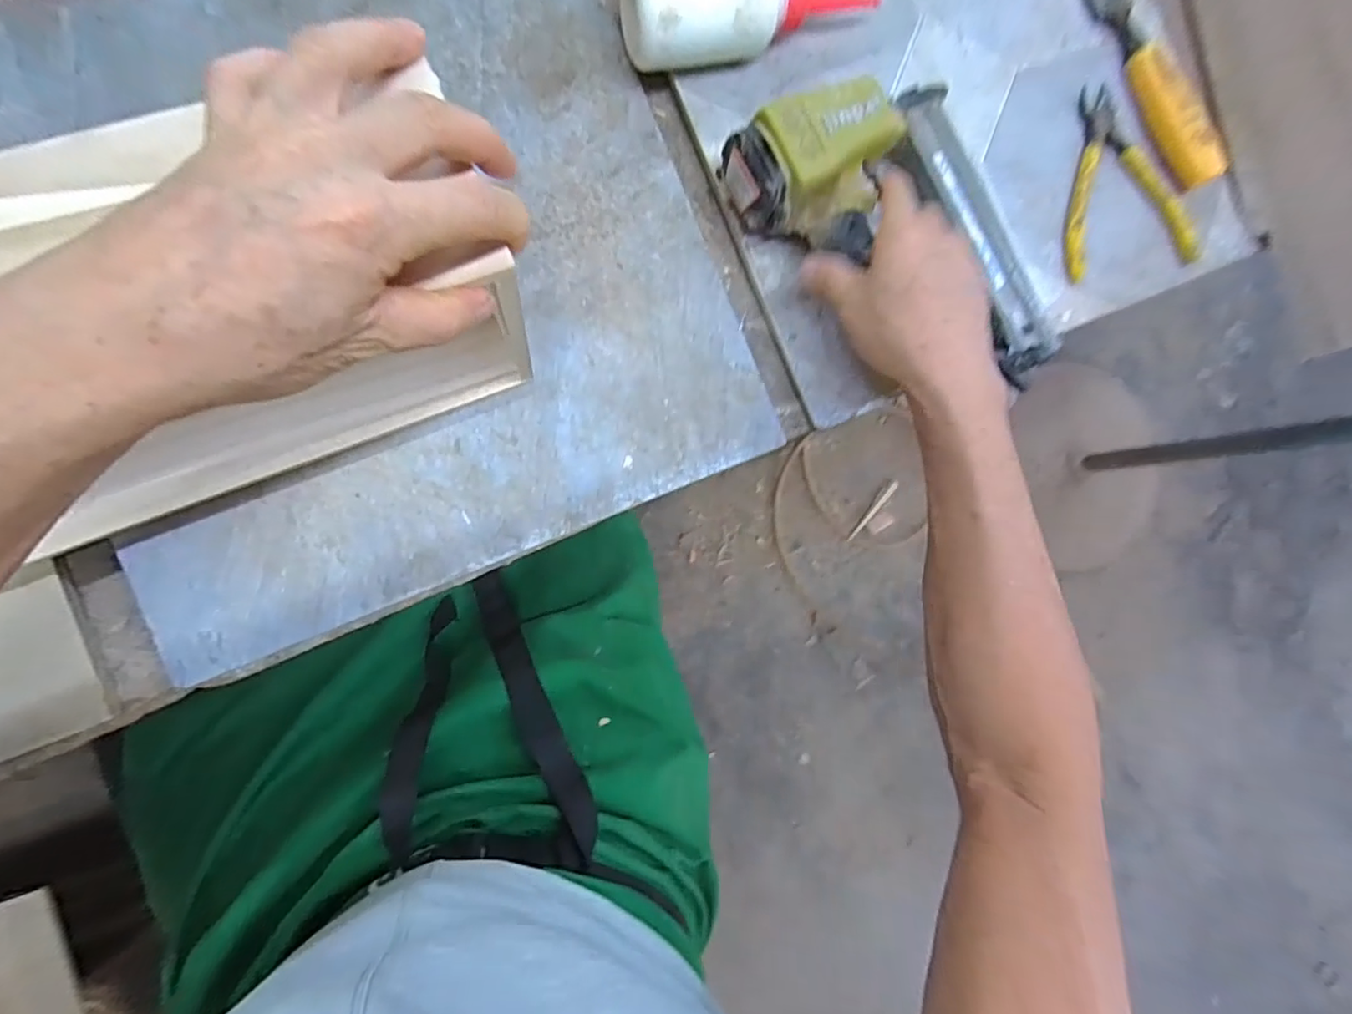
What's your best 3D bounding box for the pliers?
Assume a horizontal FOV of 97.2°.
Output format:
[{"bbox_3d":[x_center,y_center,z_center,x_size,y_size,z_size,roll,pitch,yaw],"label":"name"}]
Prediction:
[{"bbox_3d":[0.335,-0.248,0.453,0.108,0.011,0.138,-14,89,-10],"label":"pliers"}]

